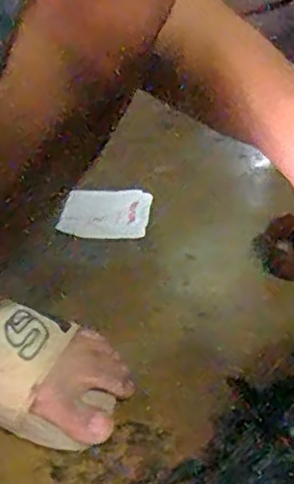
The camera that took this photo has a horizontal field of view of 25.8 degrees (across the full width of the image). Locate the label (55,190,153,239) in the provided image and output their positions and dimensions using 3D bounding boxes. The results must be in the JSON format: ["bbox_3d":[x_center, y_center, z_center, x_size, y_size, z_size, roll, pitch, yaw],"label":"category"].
[{"bbox_3d":[-0.054,-0.038,0.827,0.112,0.009,0.084,6,53,-5],"label":"label"}]

